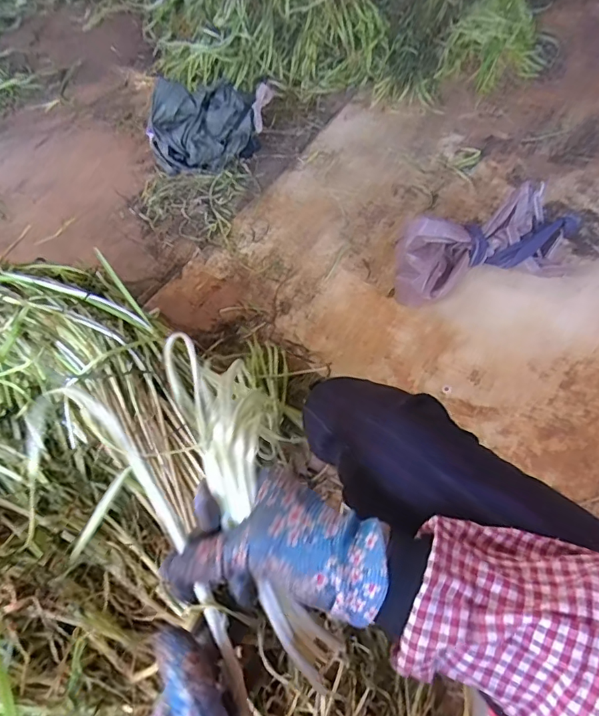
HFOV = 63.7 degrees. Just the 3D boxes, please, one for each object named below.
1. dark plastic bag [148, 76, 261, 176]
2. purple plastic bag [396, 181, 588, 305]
[{"bbox_3d":[-0.198,-0.483,1.011,0.236,0.146,0.119,-16,59,-8],"label":"dark plastic bag"},{"bbox_3d":[0.350,-0.206,0.854,0.369,0.111,0.128,-12,59,-5],"label":"purple plastic bag"}]

